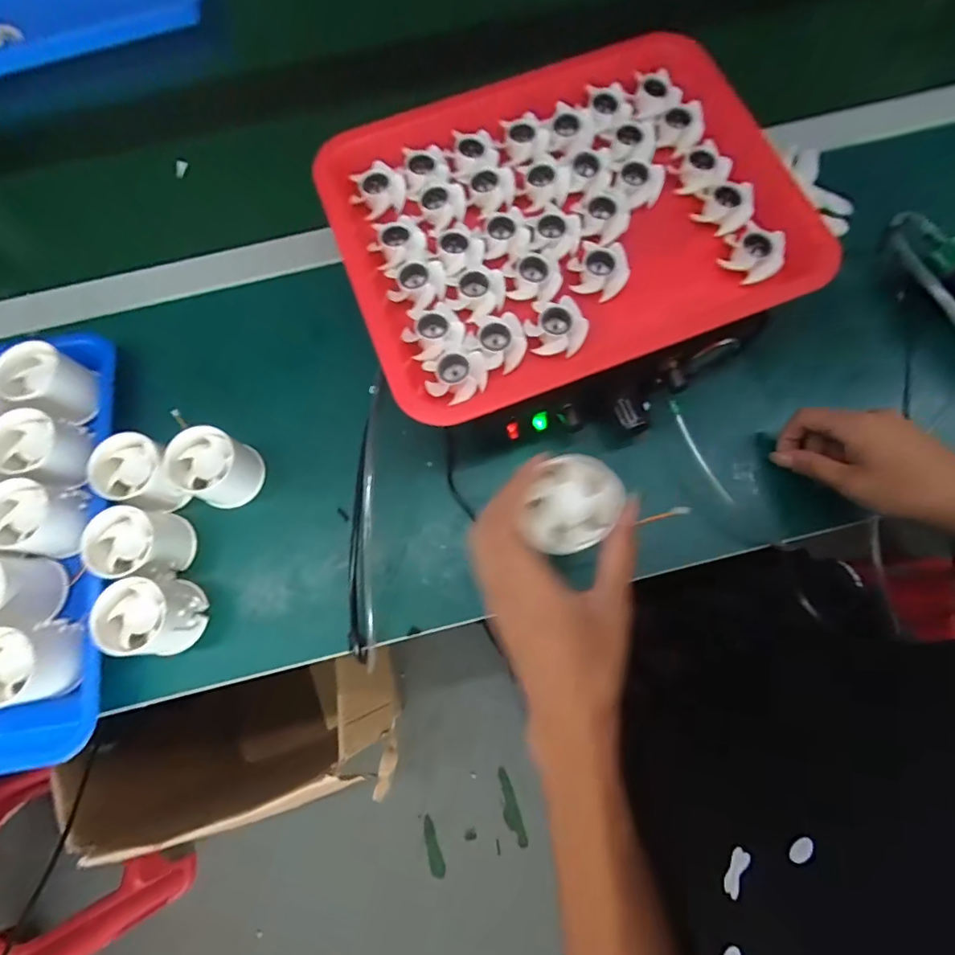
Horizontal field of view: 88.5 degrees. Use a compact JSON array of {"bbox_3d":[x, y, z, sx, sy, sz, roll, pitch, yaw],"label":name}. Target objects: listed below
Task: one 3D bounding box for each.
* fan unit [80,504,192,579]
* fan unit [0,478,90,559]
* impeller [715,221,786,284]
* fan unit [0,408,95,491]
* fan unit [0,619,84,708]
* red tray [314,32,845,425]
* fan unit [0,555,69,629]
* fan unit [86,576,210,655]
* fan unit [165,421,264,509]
[{"bbox_3d":[-0.257,0.050,0.375,0.052,0.048,0.053,0,74,1],"label":"fan unit"},{"bbox_3d":[-0.336,0.030,0.375,0.054,0.045,0.054,9,74,4],"label":"fan unit"},{"bbox_3d":[0.207,-0.168,0.367,0.043,0.016,0.035,31,77,10],"label":"impeller"},{"bbox_3d":[-0.344,-0.022,0.389,0.055,0.040,0.054,3,74,2],"label":"fan unit"},{"bbox_3d":[-0.321,0.131,0.346,0.054,0.041,0.053,-12,74,-2],"label":"fan unit"},{"bbox_3d":[0.065,-0.199,0.379,0.333,0.038,0.265,-19,75,-4],"label":"red tray"},{"bbox_3d":[-0.349,0.084,0.362,0.055,0.046,0.050,2,74,2],"label":"fan unit"},{"bbox_3d":[-0.238,0.101,0.359,0.053,0.049,0.051,0,74,1],"label":"fan unit"},{"bbox_3d":[-0.204,-0.007,0.387,0.053,0.049,0.053,0,74,1],"label":"fan unit"}]

